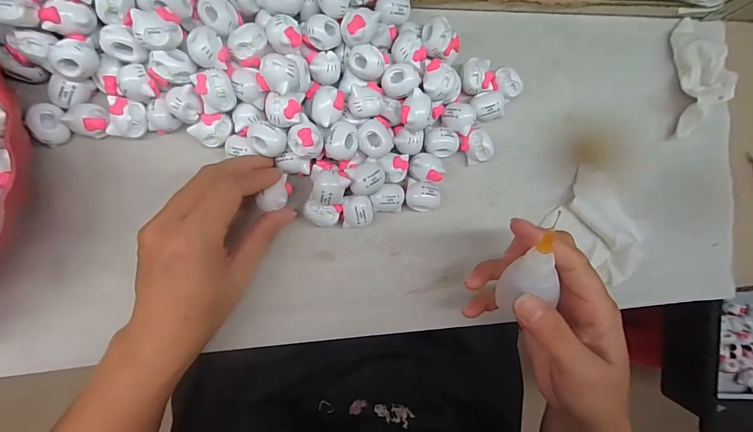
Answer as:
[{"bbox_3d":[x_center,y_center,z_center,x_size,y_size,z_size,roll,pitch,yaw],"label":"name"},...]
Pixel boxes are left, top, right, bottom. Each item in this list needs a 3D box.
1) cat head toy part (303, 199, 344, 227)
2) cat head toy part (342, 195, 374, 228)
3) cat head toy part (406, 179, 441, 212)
[{"bbox_3d":[-0.037,-0.001,0.252,0.027,0.018,0.016,9,85,-6],"label":"cat head toy part"},{"bbox_3d":[-0.013,-0.003,0.254,0.021,0.019,0.021,-6,87,-7],"label":"cat head toy part"},{"bbox_3d":[0.034,-0.015,0.261,0.024,0.018,0.022,4,85,-6],"label":"cat head toy part"}]

